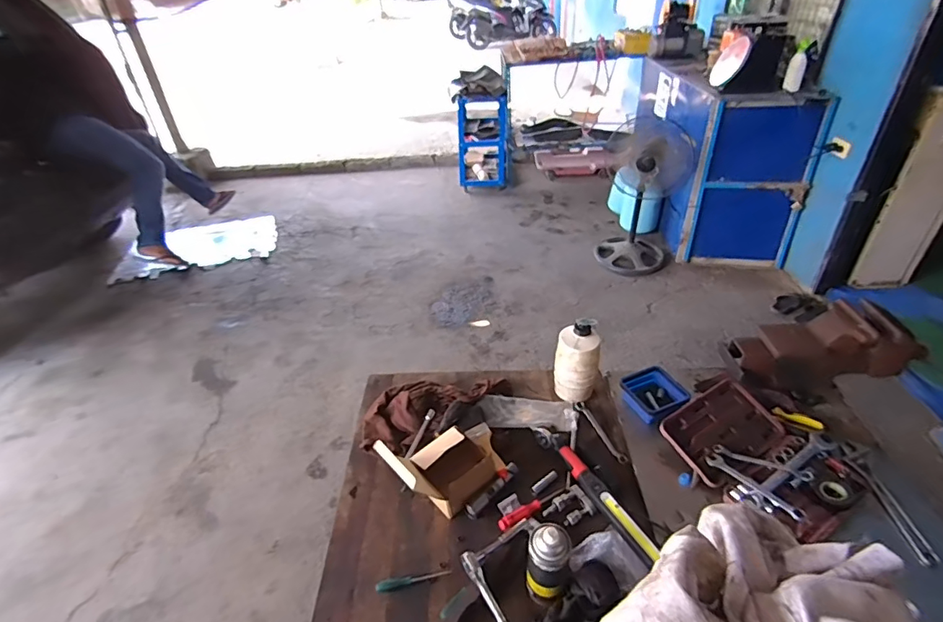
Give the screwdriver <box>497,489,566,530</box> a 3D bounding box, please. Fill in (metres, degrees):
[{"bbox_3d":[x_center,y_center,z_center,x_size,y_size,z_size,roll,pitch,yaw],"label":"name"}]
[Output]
[{"bbox_3d":[0.120,0.381,0.947,0.154,0.020,0.028,-20,39,-22],"label":"screwdriver"}]

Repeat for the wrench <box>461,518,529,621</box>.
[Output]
[{"bbox_3d":[0.088,0.464,0.824,0.144,0.047,0.196,-21,40,-23],"label":"wrench"}]

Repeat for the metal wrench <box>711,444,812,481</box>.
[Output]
[{"bbox_3d":[0.557,0.288,0.935,0.171,0.009,0.028,12,39,20],"label":"metal wrench"}]

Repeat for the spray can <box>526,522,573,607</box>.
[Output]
[{"bbox_3d":[0.127,0.408,0.789,0.070,0.158,0.072,-2,36,2],"label":"spray can"}]

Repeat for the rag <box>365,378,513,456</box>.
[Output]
[{"bbox_3d":[-0.083,0.216,1.150,0.368,0.045,0.168,-16,38,-16],"label":"rag"}]

